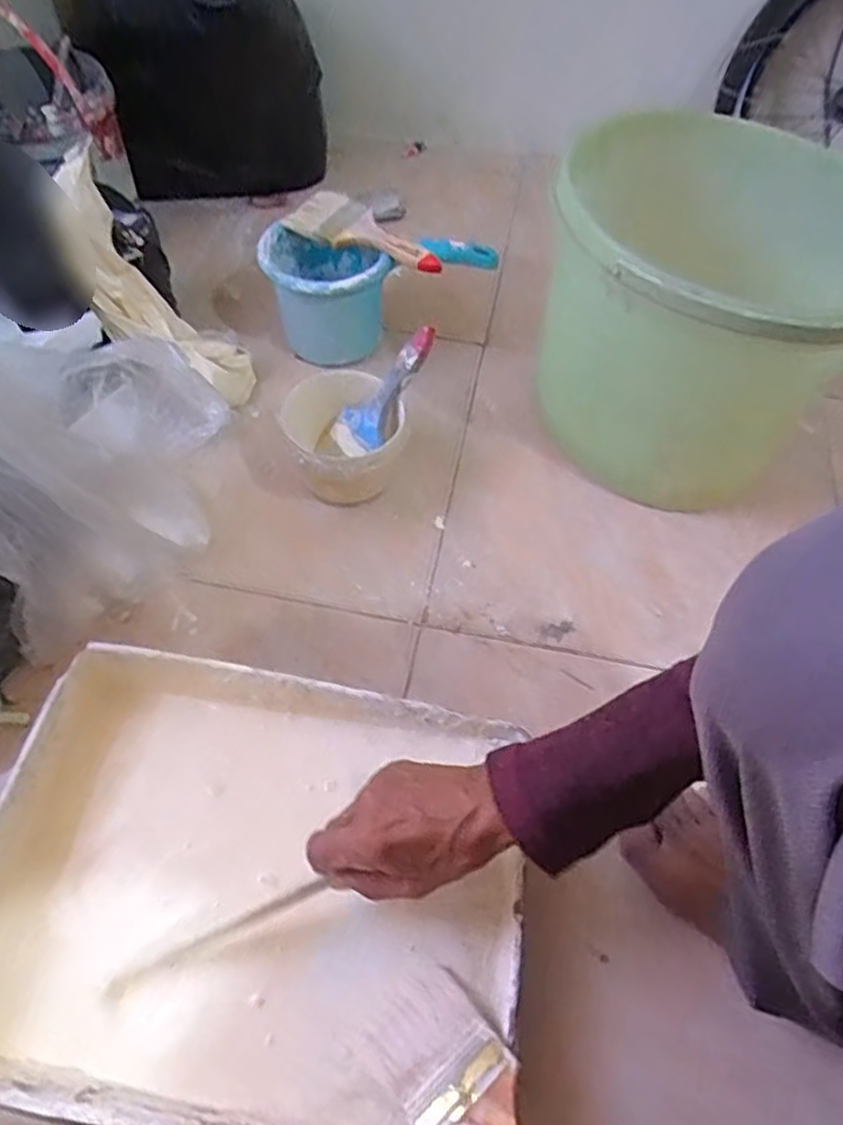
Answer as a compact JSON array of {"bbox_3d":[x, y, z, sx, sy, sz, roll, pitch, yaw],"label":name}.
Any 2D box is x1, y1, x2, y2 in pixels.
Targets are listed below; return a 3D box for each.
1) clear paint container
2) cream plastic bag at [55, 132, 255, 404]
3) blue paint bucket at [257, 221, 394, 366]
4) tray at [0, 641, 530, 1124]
[{"bbox_3d":[-0.074,-0.116,0.702,0.114,0.085,0.122,0,56,-3],"label":"clear paint container"},{"bbox_3d":[-0.284,-0.275,0.747,0.059,0.273,0.093,-9,40,48],"label":"cream plastic bag"},{"bbox_3d":[-0.110,-0.301,0.816,0.124,0.132,0.135,1,56,-2],"label":"blue paint bucket"},{"bbox_3d":[-0.110,0.219,0.496,0.347,0.080,0.272,9,56,3],"label":"tray"}]

